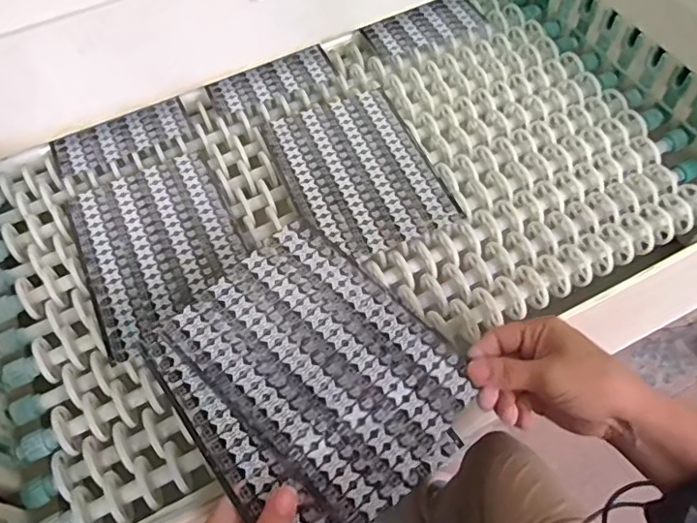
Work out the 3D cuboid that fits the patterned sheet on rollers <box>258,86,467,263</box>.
[{"bbox_3d":[0.010,-0.092,0.567,0.139,0.012,0.195,-23,61,-11],"label":"patterned sheet on rollers"}]

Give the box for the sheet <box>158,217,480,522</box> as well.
[{"bbox_3d":[-0.018,0.066,0.404,0.191,0.004,0.138,40,67,18],"label":"sheet"}]

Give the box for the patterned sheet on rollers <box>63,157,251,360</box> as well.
[{"bbox_3d":[-0.177,-0.020,0.525,0.139,0.004,0.185,-25,61,-12],"label":"patterned sheet on rollers"}]

